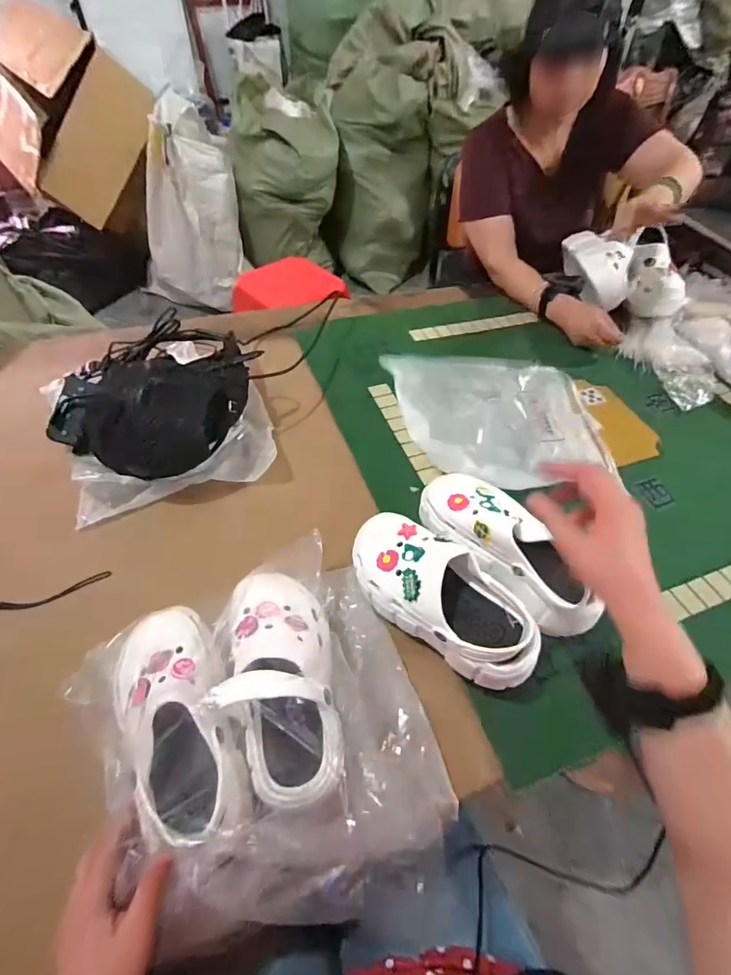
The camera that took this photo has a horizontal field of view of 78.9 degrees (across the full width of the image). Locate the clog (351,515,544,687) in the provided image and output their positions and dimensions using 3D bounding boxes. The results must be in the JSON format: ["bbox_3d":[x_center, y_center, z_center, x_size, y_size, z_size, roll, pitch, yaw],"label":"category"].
[{"bbox_3d":[0.082,0.125,0.519,0.250,0.088,0.095,39,61,24],"label":"clog"}]

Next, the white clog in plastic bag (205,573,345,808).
[{"bbox_3d":[-0.087,0.182,0.442,0.107,0.083,0.221,-8,53,-8],"label":"white clog in plastic bag"}]

